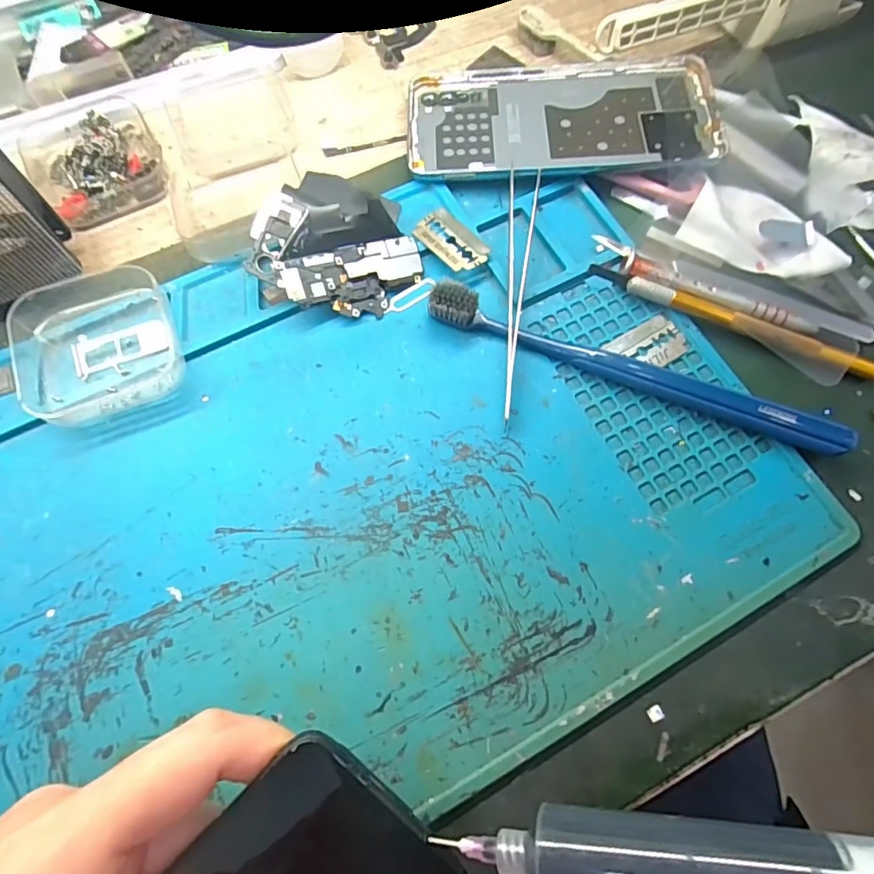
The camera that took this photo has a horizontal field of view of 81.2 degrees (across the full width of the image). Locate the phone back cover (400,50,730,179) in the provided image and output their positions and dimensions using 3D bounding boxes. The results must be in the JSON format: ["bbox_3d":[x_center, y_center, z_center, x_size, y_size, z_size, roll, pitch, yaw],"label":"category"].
[{"bbox_3d":[0.064,-0.167,0.268,0.156,0.013,0.076,-1,72,-1],"label":"phone back cover"}]

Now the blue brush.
[{"bbox_3d":[0.084,-0.031,0.224,0.182,0.016,0.018,20,73,5],"label":"blue brush"}]

